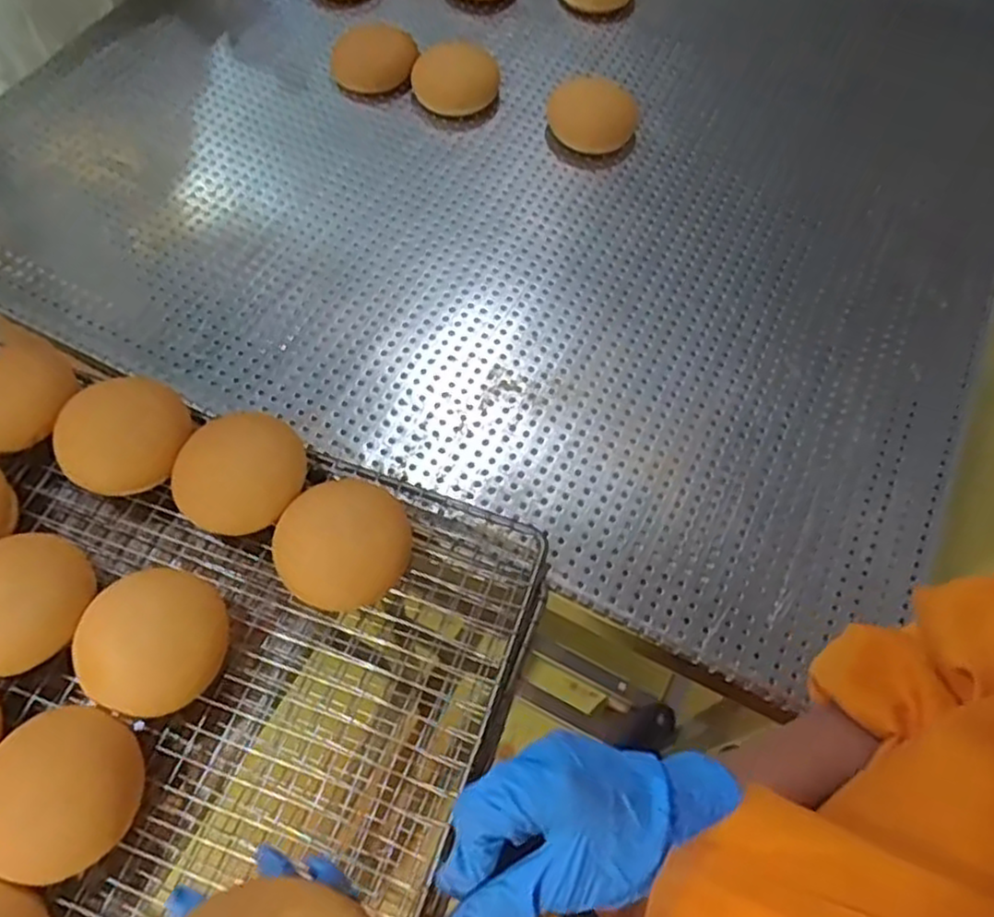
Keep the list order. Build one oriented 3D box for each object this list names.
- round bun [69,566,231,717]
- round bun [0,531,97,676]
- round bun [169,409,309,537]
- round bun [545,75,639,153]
[{"bbox_3d":[-0.234,0.129,0.508,0.093,0.057,0.092,1,62,-2],"label":"round bun"},{"bbox_3d":[-0.338,0.105,0.527,0.084,0.053,0.100,12,62,4],"label":"round bun"},{"bbox_3d":[-0.198,0.016,0.577,0.080,0.062,0.094,30,65,13],"label":"round bun"},{"bbox_3d":[0.113,-0.401,0.848,0.096,0.061,0.083,16,59,7],"label":"round bun"}]

